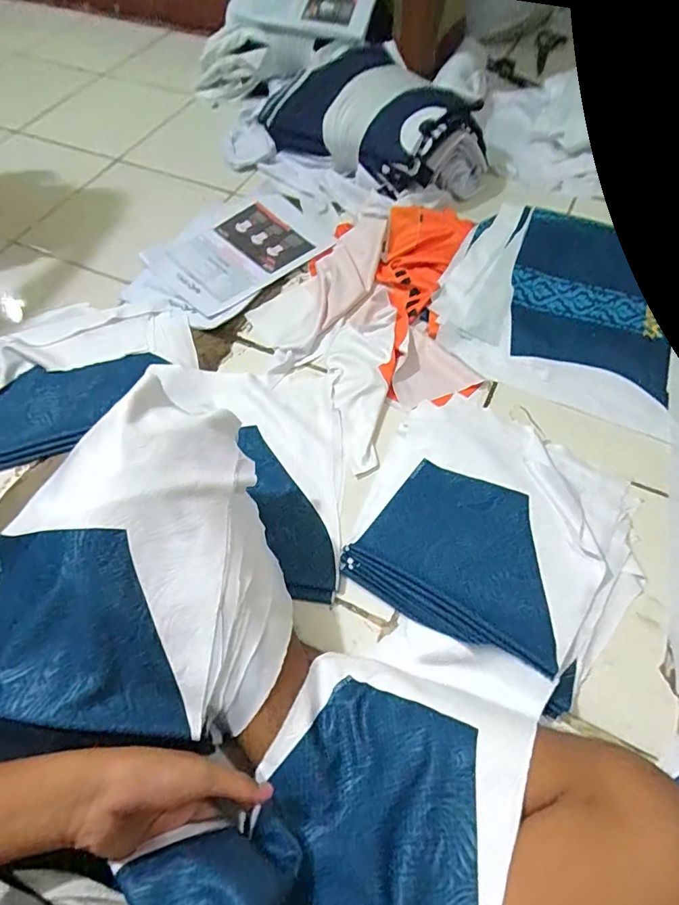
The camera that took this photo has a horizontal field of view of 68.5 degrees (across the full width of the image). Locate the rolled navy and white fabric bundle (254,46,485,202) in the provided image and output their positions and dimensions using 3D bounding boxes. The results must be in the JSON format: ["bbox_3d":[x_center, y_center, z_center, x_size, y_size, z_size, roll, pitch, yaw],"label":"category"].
[{"bbox_3d":[0.055,-0.658,1.020,0.316,0.171,0.436,-27,62,-13],"label":"rolled navy and white fabric bundle"}]

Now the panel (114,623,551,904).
[{"bbox_3d":[0.024,0.264,0.355,0.197,0.152,0.312,37,68,22],"label":"panel"}]

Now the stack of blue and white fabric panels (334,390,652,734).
[{"bbox_3d":[0.173,0.094,0.597,0.321,0.031,0.339,37,68,22],"label":"stack of blue and white fabric panels"}]

